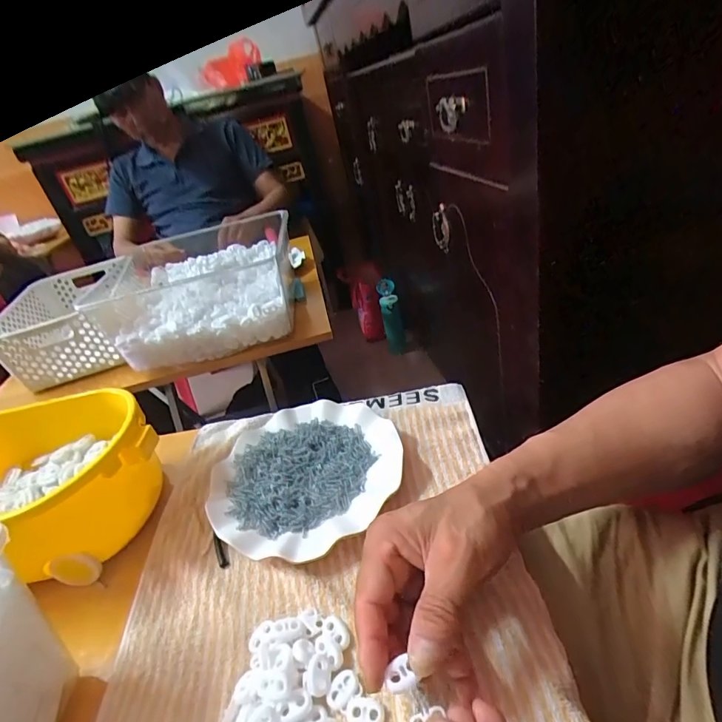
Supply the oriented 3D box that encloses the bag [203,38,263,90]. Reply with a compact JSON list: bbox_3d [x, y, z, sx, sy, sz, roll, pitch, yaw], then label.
[{"bbox_3d":[-0.447,-1.025,1.545,0.269,0.105,0.097,-8,28,37],"label":"bag"}]

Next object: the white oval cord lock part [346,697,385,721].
[{"bbox_3d":[0.002,0.208,0.259,0.023,0.004,0.015,-5,33,14],"label":"white oval cord lock part"}]

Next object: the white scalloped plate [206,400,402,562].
[{"bbox_3d":[-0.056,0.105,0.430,0.177,0.032,0.173,-10,32,6],"label":"white scalloped plate"}]

